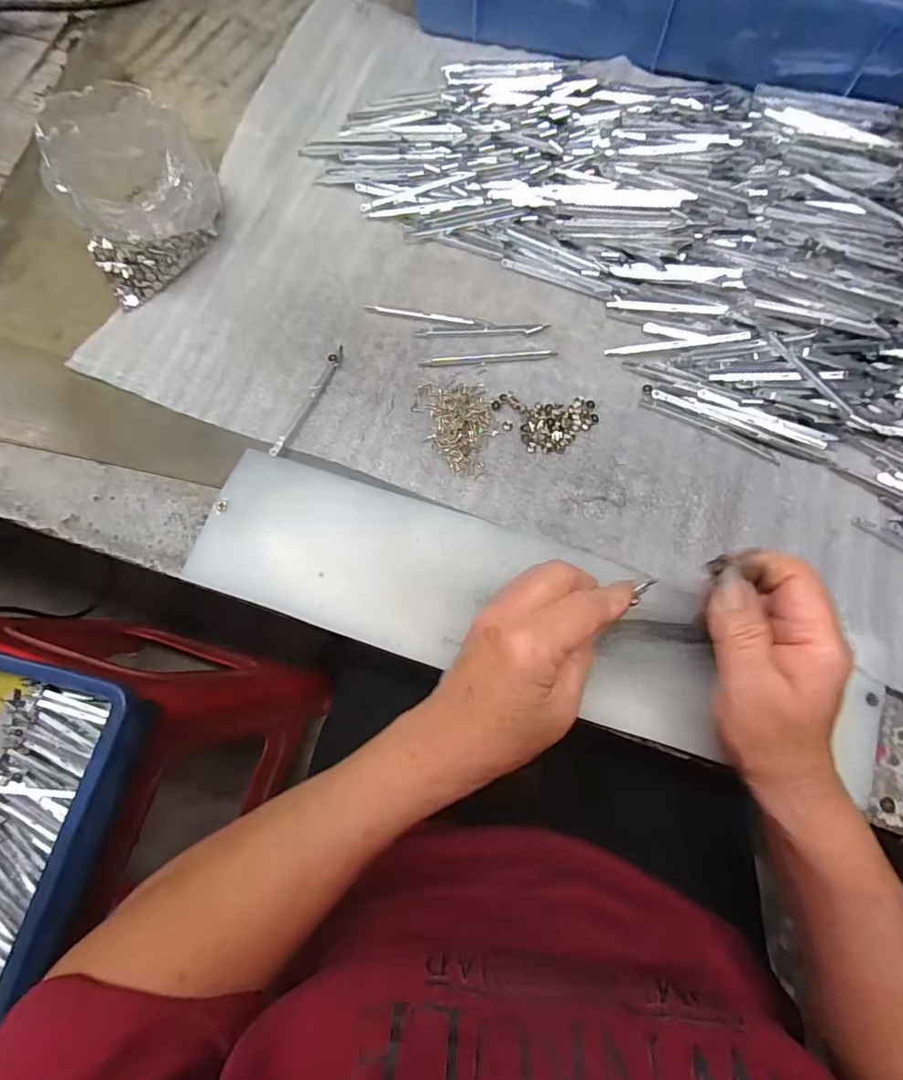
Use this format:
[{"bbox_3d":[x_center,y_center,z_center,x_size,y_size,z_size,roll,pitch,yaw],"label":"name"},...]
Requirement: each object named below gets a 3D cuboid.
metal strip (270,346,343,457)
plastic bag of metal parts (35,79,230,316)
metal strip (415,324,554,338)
[{"bbox_3d":[-0.096,-0.095,0.357,0.008,0.005,0.091,26,76,8],"label":"metal strip"},{"bbox_3d":[-0.217,-0.242,0.365,0.105,0.079,0.093,-32,76,-8],"label":"plastic bag of metal parts"},{"bbox_3d":[0.021,-0.147,0.371,0.092,0.004,0.008,-2,74,0],"label":"metal strip"}]

